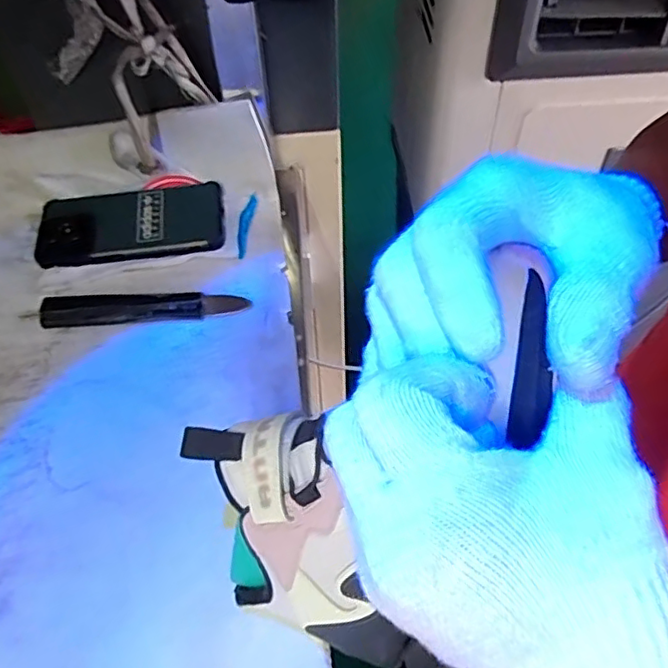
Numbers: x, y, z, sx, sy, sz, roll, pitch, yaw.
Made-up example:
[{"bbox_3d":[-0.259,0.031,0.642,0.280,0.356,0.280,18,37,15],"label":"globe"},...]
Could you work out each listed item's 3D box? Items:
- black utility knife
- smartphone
[{"bbox_3d":[-0.157,-0.021,0.506,0.166,0.016,0.027,-3,51,-2],"label":"black utility knife"},{"bbox_3d":[-0.186,-0.102,0.559,0.164,0.009,0.082,-6,60,-5],"label":"smartphone"}]

